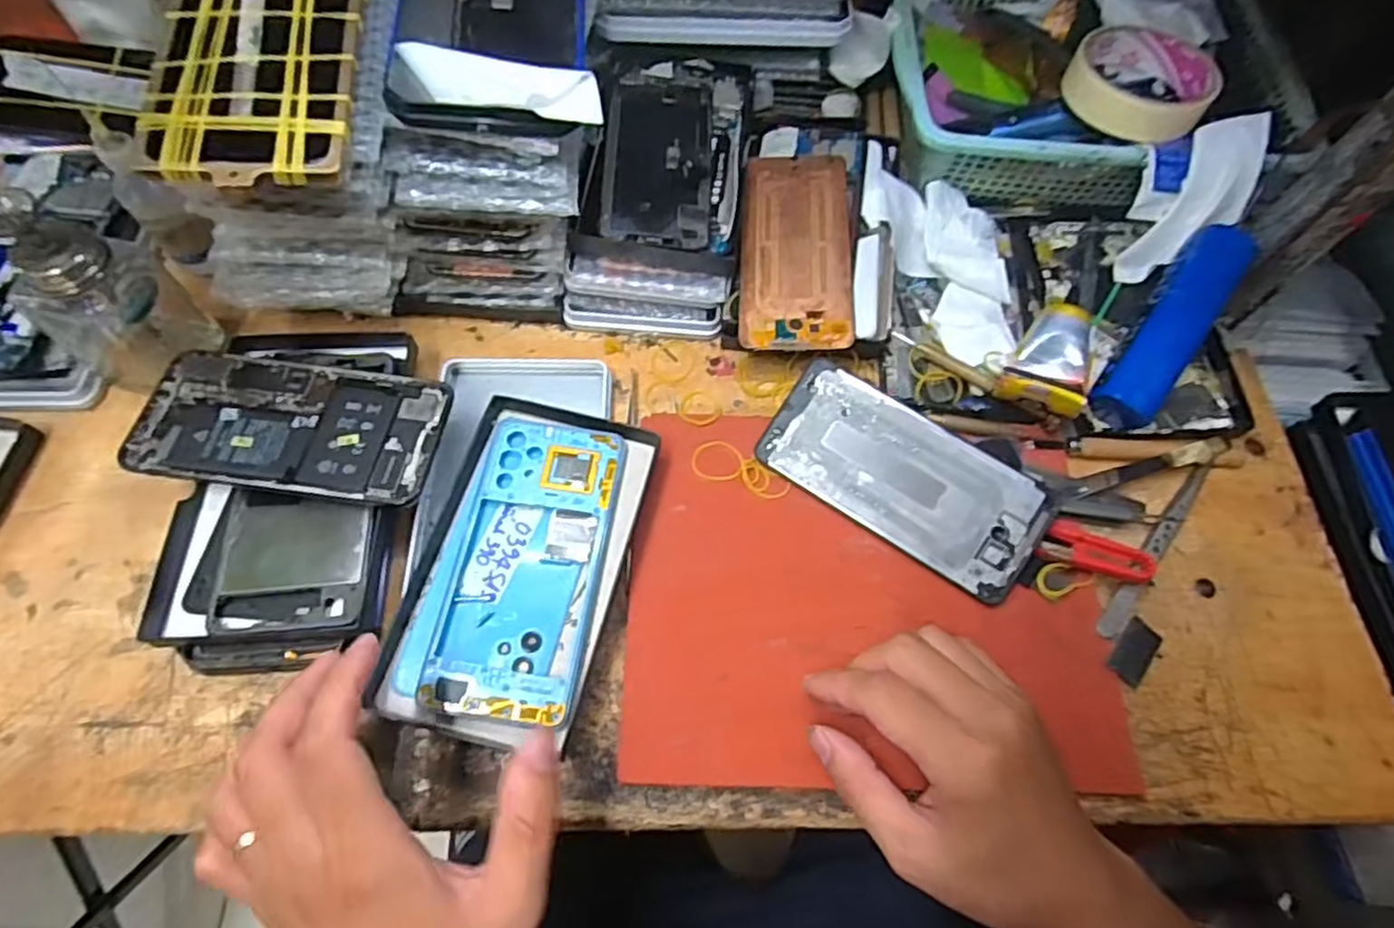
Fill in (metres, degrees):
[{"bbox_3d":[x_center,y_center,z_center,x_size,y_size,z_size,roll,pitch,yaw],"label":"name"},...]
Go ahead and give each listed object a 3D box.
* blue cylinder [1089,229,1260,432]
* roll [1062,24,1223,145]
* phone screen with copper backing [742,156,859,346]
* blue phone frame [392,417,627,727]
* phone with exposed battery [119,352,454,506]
[{"bbox_3d":[0.289,-0.084,0.430,0.034,0.029,0.133,33,90,12],"label":"blue cylinder"},{"bbox_3d":[0.289,-0.248,0.463,0.086,0.025,0.086,1,65,-2],"label":"roll"},{"bbox_3d":[0.063,-0.139,0.447,0.067,0.009,0.150,4,65,-1],"label":"phone screen with copper backing"},{"bbox_3d":[-0.090,0.049,0.365,0.082,0.009,0.156,10,65,2],"label":"blue phone frame"},{"bbox_3d":[-0.215,-0.021,0.380,0.154,0.006,0.077,8,62,0],"label":"phone with exposed battery"}]

